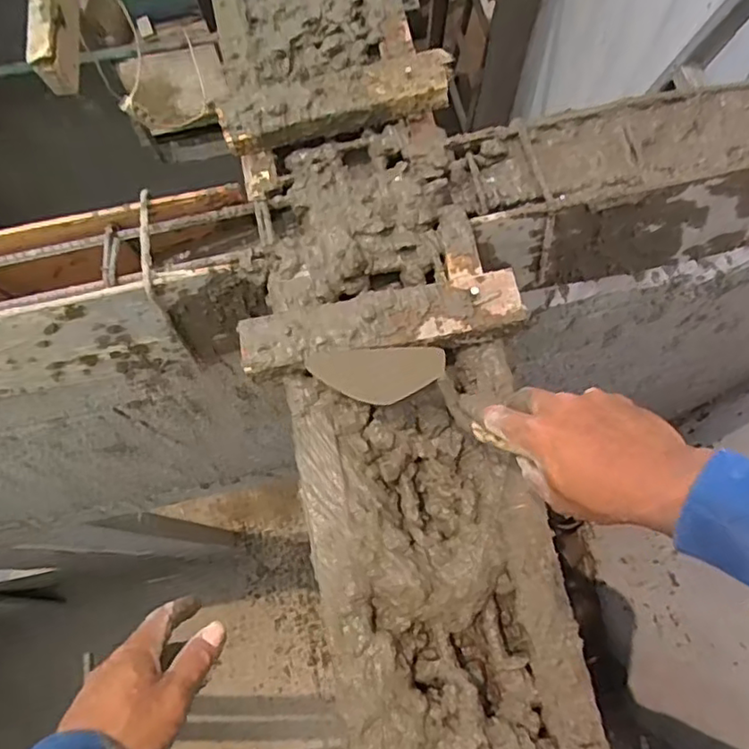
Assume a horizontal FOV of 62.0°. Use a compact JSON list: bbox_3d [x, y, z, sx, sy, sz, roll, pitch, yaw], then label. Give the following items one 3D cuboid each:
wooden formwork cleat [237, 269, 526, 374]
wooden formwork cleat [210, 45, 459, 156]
[{"bbox_3d":[0.004,-0.052,0.591,0.264,0.024,0.057,-11,73,-2],"label":"wooden formwork cleat"},{"bbox_3d":[-0.043,-0.301,0.685,0.251,0.035,0.060,-12,73,-2],"label":"wooden formwork cleat"}]

